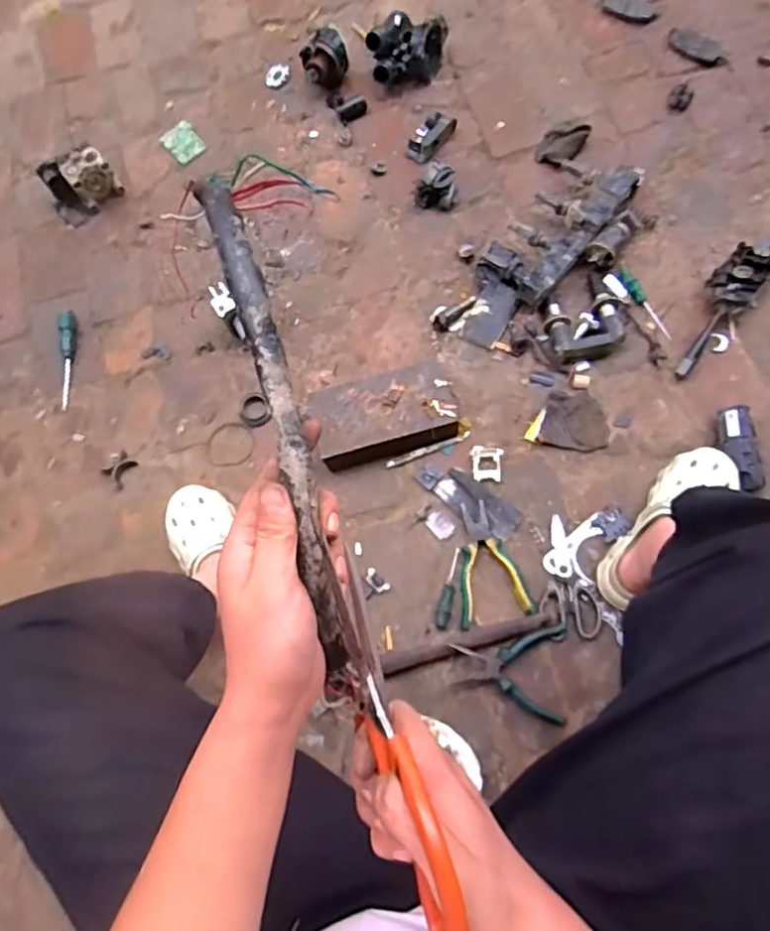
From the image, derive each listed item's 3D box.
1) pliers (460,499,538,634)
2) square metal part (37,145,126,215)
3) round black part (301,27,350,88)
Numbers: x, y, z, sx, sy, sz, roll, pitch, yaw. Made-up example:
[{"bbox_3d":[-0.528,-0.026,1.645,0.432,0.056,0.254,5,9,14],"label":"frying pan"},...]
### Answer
[{"bbox_3d":[0.167,0.150,0.949,0.103,0.023,0.184,0,72,7],"label":"pliers"},{"bbox_3d":[-0.585,-0.546,1.228,0.124,0.086,0.072,-34,71,-5],"label":"square metal part"},{"bbox_3d":[-0.115,-0.789,1.238,0.090,0.078,0.097,-2,72,6],"label":"round black part"}]

